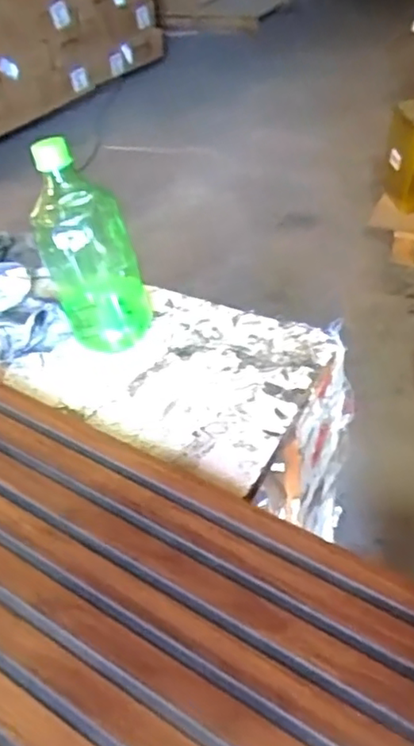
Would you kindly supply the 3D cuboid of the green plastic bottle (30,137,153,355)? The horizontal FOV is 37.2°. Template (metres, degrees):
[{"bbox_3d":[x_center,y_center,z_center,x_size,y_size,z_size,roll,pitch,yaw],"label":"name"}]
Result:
[{"bbox_3d":[-0.110,-0.117,0.581,0.085,0.197,0.087,-14,43,-7],"label":"green plastic bottle"}]

